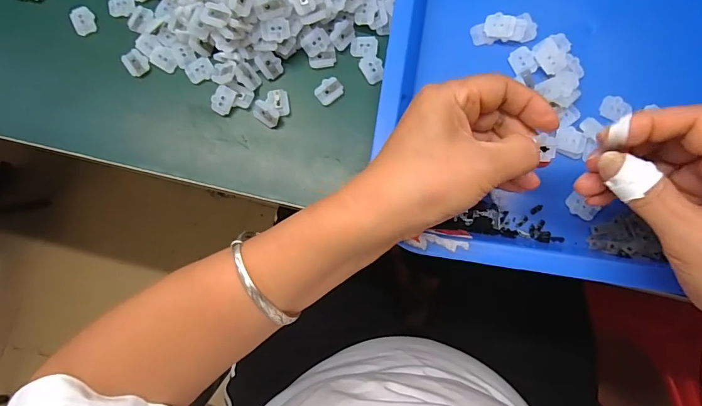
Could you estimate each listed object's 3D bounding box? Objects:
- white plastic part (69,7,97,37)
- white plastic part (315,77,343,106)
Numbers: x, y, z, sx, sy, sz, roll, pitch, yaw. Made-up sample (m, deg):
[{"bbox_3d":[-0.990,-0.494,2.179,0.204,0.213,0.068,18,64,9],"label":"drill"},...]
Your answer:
[{"bbox_3d":[-0.224,-0.152,0.339,0.018,0.007,0.022,-30,81,-3],"label":"white plastic part"},{"bbox_3d":[-0.017,-0.089,0.321,0.021,0.004,0.017,-40,82,-4],"label":"white plastic part"}]

